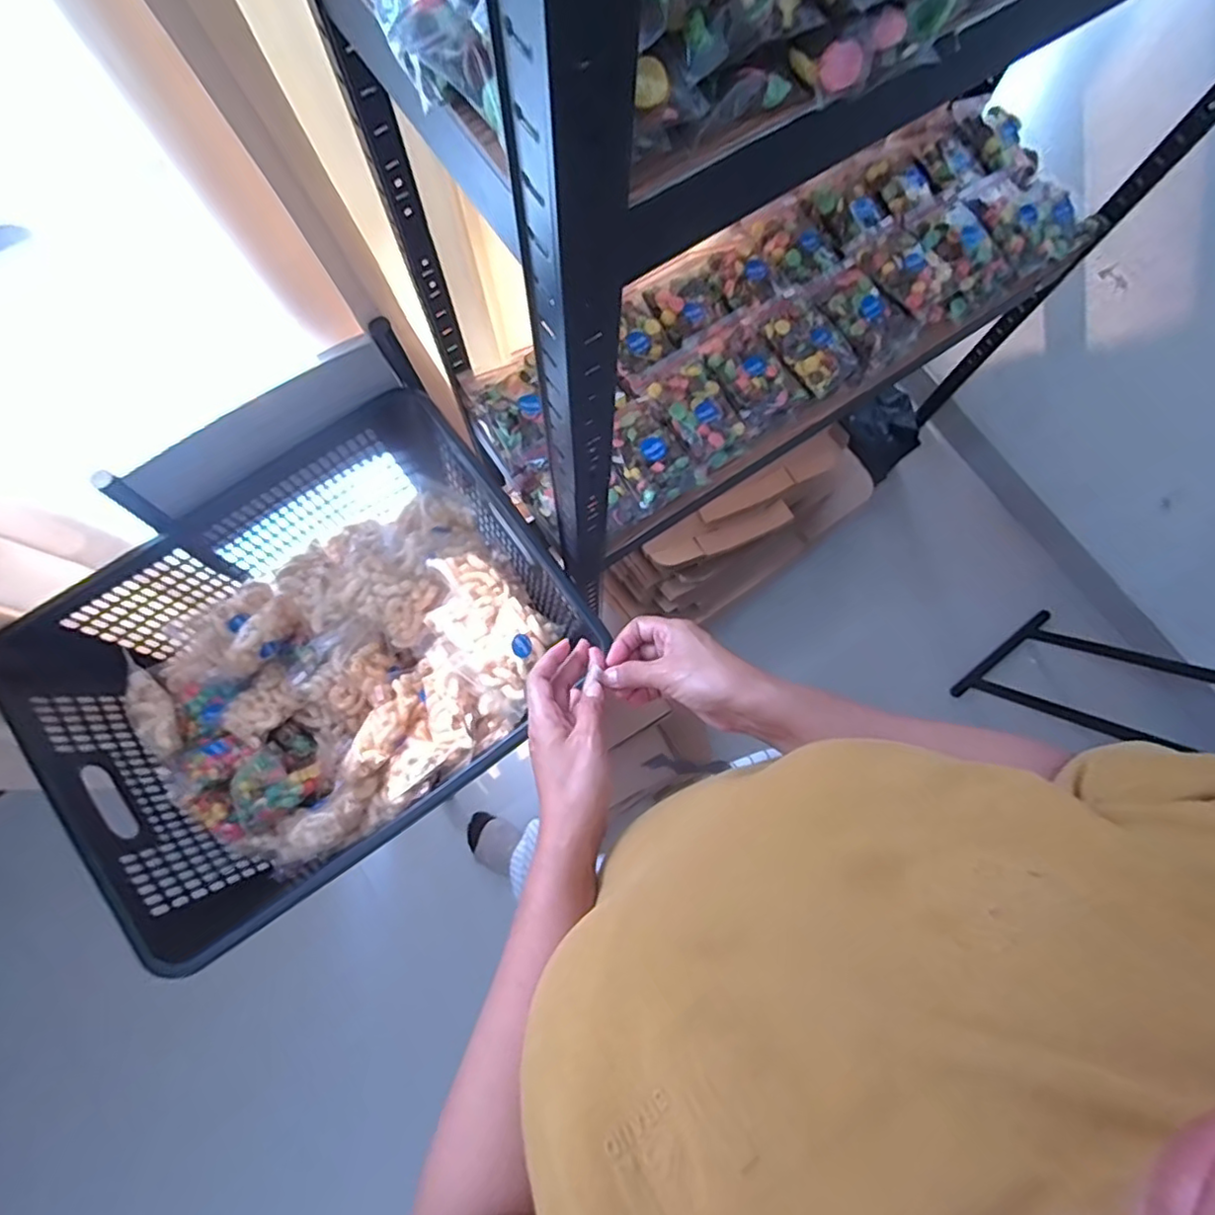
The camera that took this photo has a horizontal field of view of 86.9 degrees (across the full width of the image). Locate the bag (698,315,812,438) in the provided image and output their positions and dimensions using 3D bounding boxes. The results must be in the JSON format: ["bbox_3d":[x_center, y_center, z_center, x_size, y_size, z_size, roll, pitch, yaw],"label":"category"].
[{"bbox_3d":[0.177,-0.292,0.810,0.094,0.040,0.141,-36,79,-8],"label":"bag"}]

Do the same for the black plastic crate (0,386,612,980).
[{"bbox_3d":[-0.333,0.056,0.762,0.528,0.204,0.394,-36,80,-9],"label":"black plastic crate"}]

